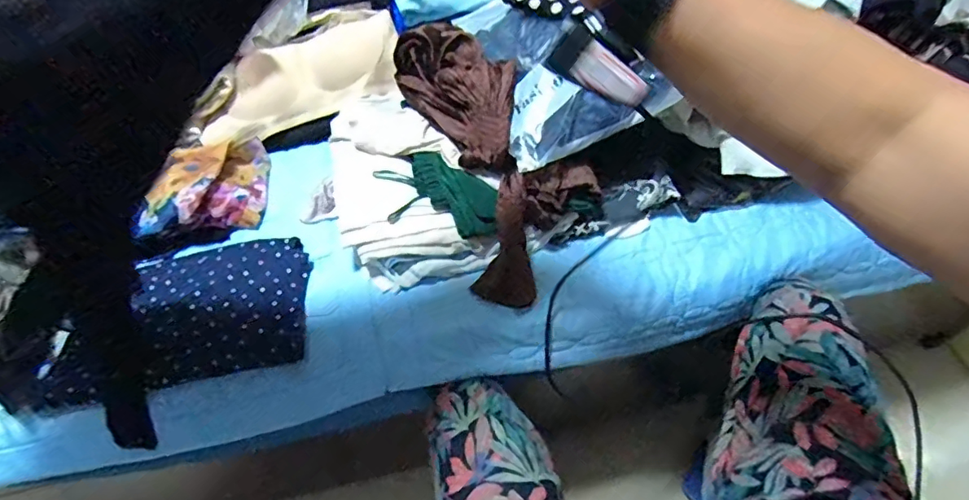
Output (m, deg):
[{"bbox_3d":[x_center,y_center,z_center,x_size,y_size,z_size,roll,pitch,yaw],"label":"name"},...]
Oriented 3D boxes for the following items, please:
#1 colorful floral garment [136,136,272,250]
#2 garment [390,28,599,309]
[{"bbox_3d":[-0.367,-0.080,0.723,0.126,0.068,0.202,12,55,14],"label":"colorful floral garment"},{"bbox_3d":[0.012,-0.134,0.666,0.176,0.071,0.394,-22,76,-11],"label":"garment"}]

